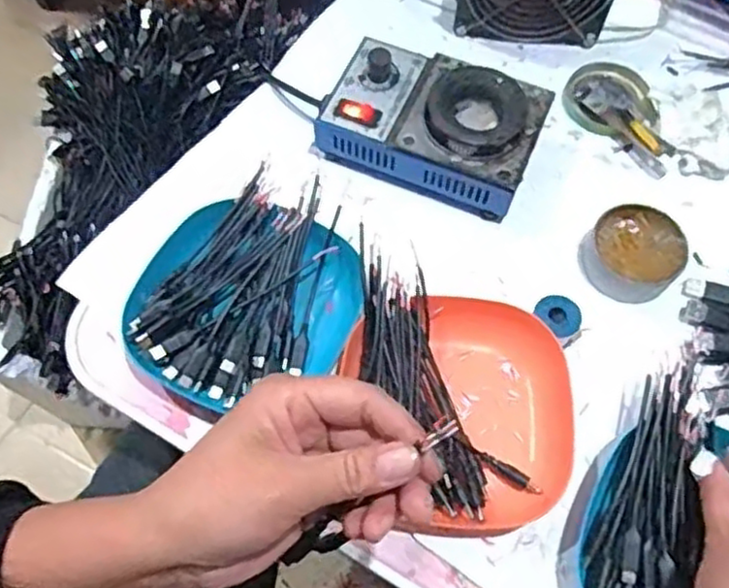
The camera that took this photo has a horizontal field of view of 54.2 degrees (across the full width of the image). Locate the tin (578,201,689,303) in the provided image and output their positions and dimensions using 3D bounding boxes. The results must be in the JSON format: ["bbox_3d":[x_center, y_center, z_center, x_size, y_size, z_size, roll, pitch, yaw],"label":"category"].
[{"bbox_3d":[0.185,-0.028,0.490,0.058,0.030,0.062,0,65,0],"label":"tin"}]

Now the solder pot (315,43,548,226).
[{"bbox_3d":[0.049,-0.125,0.519,0.152,0.060,0.098,20,67,9],"label":"solder pot"}]

